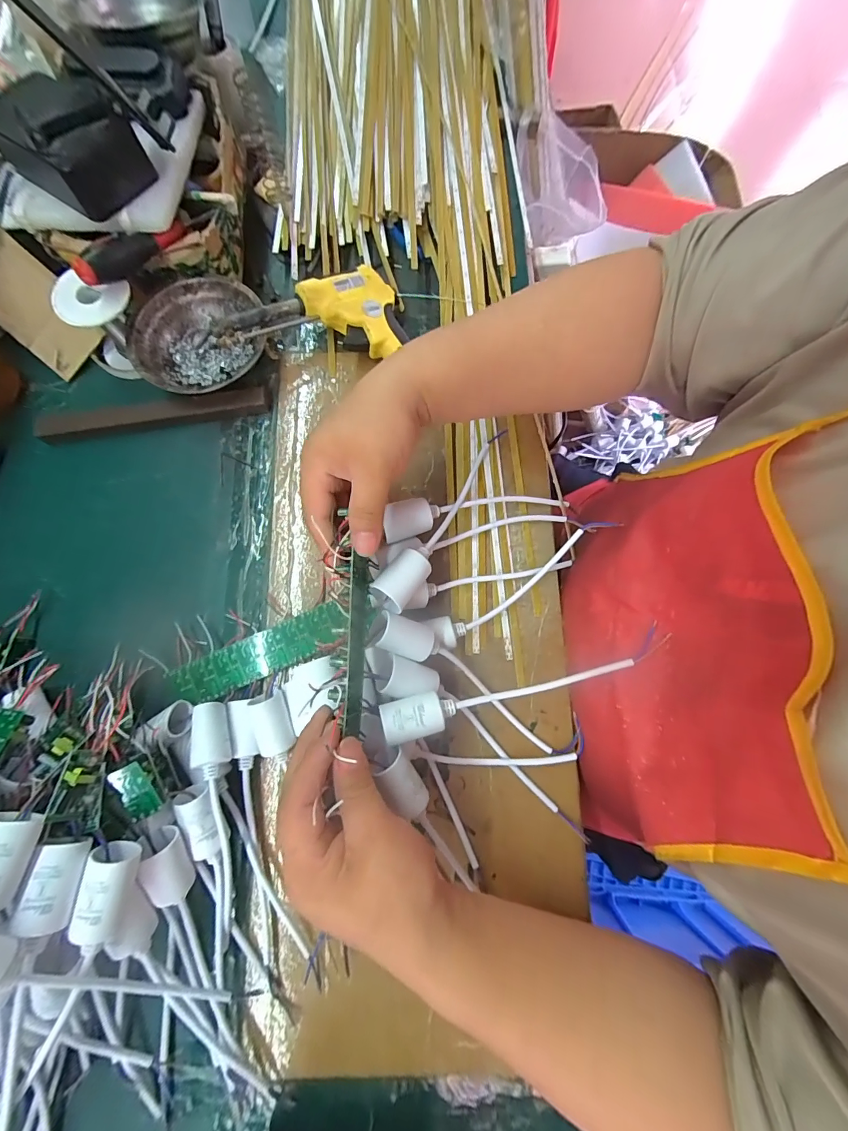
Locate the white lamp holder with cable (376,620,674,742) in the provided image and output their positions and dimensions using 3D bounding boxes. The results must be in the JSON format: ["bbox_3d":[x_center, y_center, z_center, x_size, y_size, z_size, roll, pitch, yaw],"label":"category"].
[{"bbox_3d":[0.068,0.086,0.297,0.199,0.033,0.028,-15,78,-4],"label":"white lamp holder with cable"}]

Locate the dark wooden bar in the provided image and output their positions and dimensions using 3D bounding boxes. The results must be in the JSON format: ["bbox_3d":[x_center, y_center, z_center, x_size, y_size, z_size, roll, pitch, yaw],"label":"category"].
[{"bbox_3d":[-0.262,-0.149,0.404,0.216,0.019,0.020,-9,77,-2],"label":"dark wooden bar"}]

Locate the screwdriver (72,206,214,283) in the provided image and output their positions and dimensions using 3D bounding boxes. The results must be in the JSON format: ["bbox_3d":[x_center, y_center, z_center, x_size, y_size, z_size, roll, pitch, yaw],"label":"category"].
[{"bbox_3d":[-0.244,-0.294,0.378,0.028,0.026,0.147,30,62,7],"label":"screwdriver"}]

